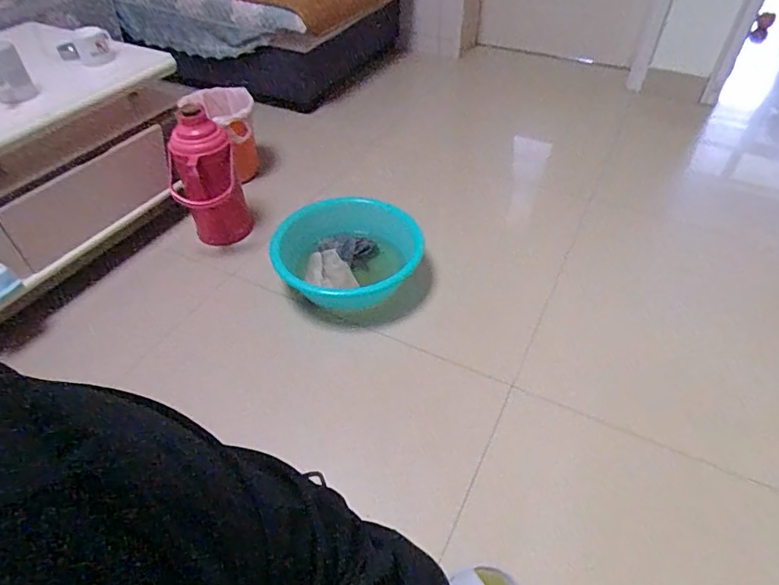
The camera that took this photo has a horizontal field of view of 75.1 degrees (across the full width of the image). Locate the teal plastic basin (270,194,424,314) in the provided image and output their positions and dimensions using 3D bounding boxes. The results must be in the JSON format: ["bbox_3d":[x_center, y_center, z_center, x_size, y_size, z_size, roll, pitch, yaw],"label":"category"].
[{"bbox_3d":[-0.103,-0.080,1.344,0.388,0.171,0.339,-11,45,-9],"label":"teal plastic basin"}]

